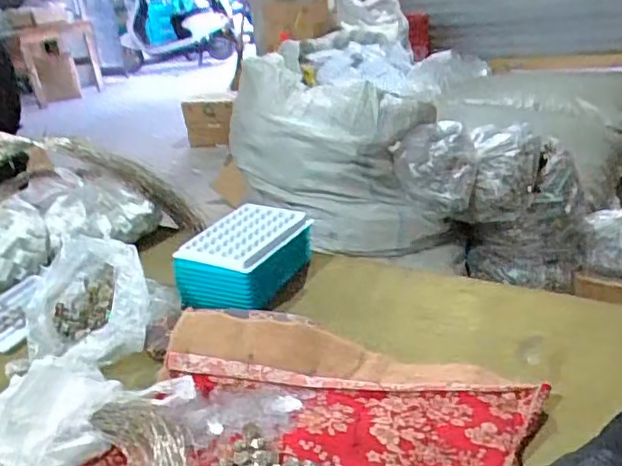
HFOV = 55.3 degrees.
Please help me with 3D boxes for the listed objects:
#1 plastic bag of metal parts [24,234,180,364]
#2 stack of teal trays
[{"bbox_3d":[-0.202,0.064,0.551,0.129,0.071,0.122,-5,26,4],"label":"plastic bag of metal parts"},{"bbox_3d":[-0.065,0.025,0.633,0.097,0.062,0.128,9,30,30],"label":"stack of teal trays"}]

